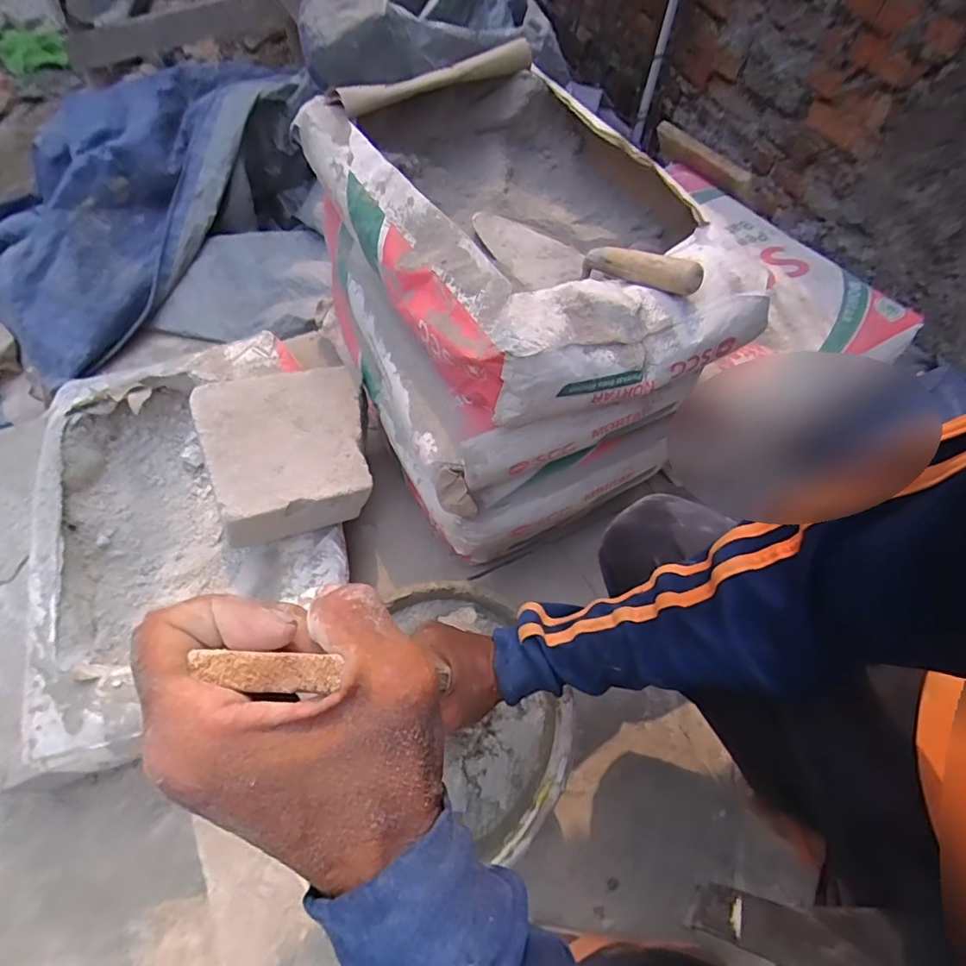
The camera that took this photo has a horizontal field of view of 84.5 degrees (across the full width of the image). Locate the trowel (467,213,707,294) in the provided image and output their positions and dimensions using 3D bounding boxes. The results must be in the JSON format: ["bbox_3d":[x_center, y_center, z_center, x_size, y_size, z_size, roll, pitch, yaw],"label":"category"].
[{"bbox_3d":[0.113,-0.273,0.635,0.094,0.074,0.317,-38,44,-23],"label":"trowel"}]

